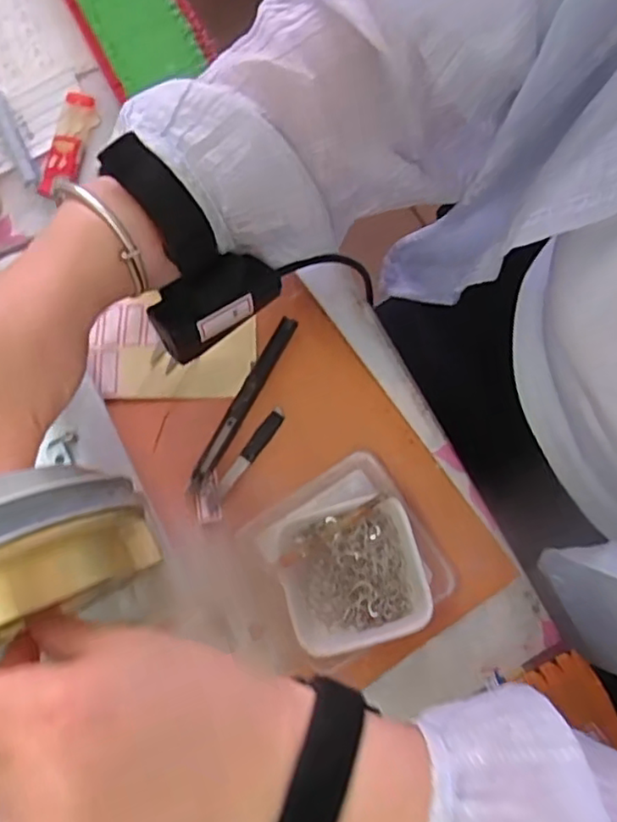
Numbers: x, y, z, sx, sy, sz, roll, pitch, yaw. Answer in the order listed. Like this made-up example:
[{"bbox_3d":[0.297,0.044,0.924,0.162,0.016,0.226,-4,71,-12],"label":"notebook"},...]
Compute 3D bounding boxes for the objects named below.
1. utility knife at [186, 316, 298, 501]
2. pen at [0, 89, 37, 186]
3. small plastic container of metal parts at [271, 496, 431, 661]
[{"bbox_3d":[-0.045,-0.005,0.429,0.013,0.005,0.133,28,79,5],"label":"utility knife"},{"bbox_3d":[-0.230,-0.225,0.473,0.012,0.010,0.129,-25,78,-3],"label":"pen"},{"bbox_3d":[0.027,0.097,0.389,0.083,0.038,0.083,-15,78,-1],"label":"small plastic container of metal parts"}]

